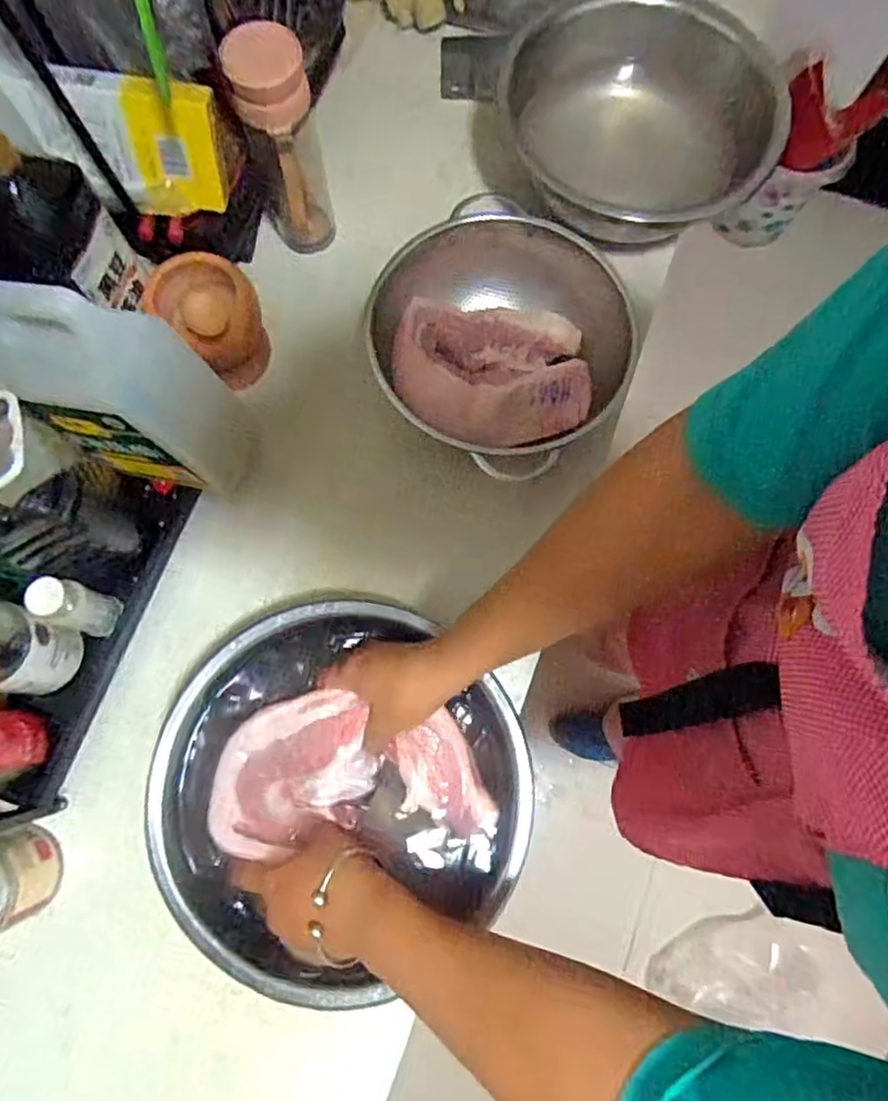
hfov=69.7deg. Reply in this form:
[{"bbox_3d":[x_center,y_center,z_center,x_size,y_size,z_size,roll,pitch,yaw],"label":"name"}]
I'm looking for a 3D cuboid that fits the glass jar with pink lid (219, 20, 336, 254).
[{"bbox_3d":[-0.147,-0.371,0.598,0.064,0.205,0.066,0,77,-1],"label":"glass jar with pink lid"}]

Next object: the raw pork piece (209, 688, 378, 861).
[{"bbox_3d":[-0.126,0.176,0.511,0.137,0.034,0.105,-17,78,-4],"label":"raw pork piece"}]

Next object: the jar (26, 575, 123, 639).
[{"bbox_3d":[-0.313,0.046,0.536,0.033,0.095,0.036,0,77,-1],"label":"jar"}]

